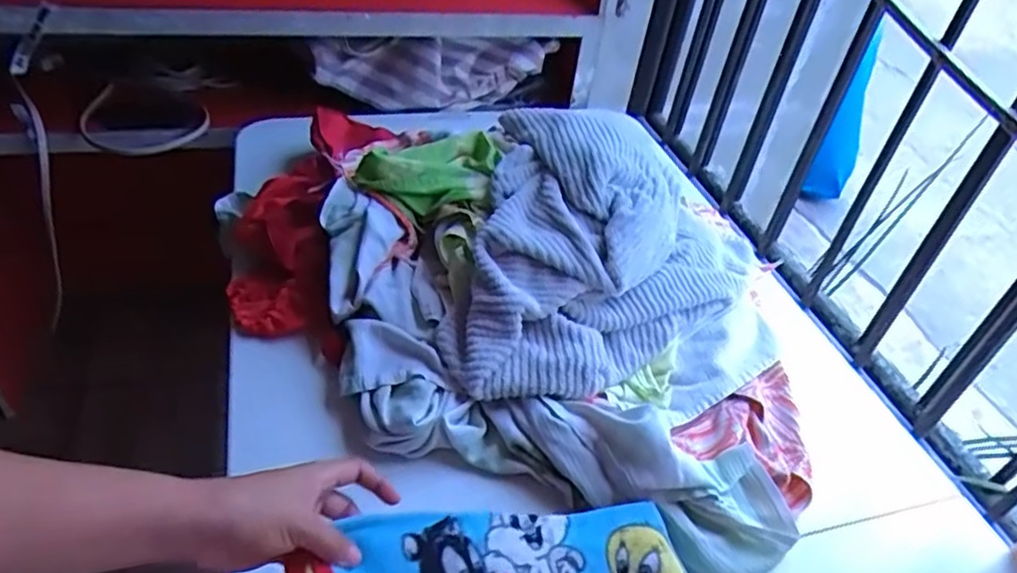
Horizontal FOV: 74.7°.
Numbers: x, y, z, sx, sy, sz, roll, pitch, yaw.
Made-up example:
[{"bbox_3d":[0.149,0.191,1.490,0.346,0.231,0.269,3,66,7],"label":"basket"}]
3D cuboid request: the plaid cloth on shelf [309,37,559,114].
[{"bbox_3d":[-0.141,-0.397,1.240,0.428,0.133,0.087,-10,43,-20],"label":"plaid cloth on shelf"}]

